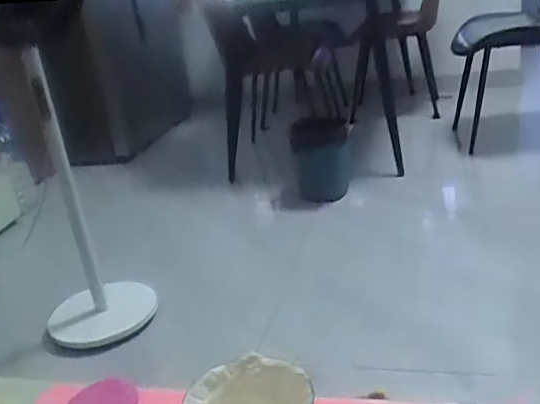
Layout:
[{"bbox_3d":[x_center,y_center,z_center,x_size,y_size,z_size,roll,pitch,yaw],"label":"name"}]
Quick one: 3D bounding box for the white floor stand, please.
[{"bbox_3d":[-0.481,0.012,1.396,0.251,0.722,0.254,-18,24,-21],"label":"white floor stand"}]

